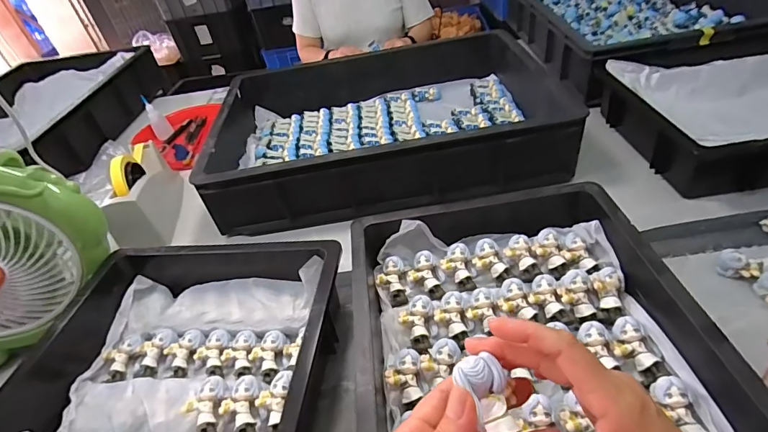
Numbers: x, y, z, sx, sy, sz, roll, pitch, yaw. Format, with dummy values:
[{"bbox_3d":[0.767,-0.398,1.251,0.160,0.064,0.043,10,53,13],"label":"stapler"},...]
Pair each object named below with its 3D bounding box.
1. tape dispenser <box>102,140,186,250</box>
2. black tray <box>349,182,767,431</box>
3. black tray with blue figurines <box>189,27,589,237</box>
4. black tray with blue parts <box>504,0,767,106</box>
[{"bbox_3d":[-0.409,-0.046,0.708,0.064,0.117,0.209,-13,40,-4],"label":"tape dispenser"},{"bbox_3d":[0.136,0.139,0.388,0.310,0.072,0.479,-10,40,1],"label":"black tray"},{"bbox_3d":[-0.007,-0.182,0.778,0.573,0.111,0.415,-10,40,1],"label":"black tray with blue figurines"},{"bbox_3d":[0.558,-0.443,0.961,0.372,0.137,0.581,-9,40,2],"label":"black tray with blue parts"}]

